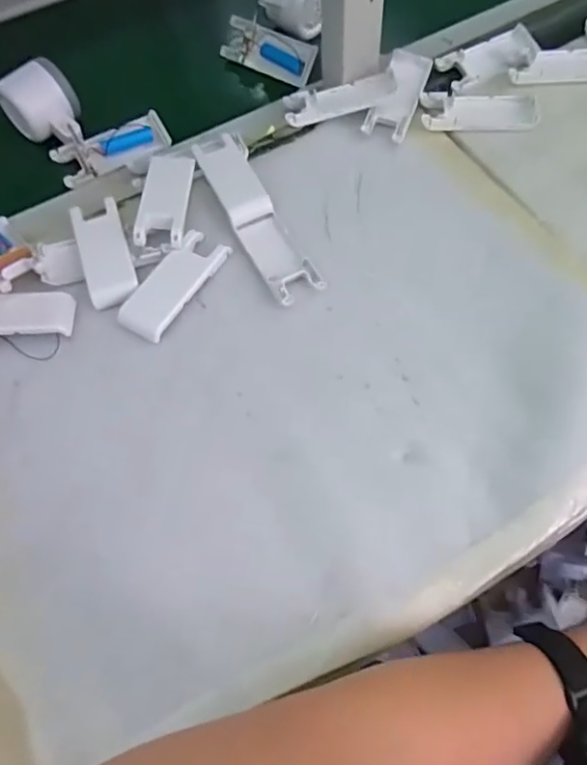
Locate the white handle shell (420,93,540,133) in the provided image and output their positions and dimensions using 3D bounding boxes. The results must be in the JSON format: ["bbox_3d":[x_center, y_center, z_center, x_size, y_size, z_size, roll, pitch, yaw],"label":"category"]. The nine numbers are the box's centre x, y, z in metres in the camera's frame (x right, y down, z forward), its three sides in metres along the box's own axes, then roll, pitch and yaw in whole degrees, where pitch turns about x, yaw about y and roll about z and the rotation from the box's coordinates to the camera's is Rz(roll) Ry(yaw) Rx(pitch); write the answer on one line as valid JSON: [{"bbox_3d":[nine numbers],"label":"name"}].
[{"bbox_3d":[0.171,-0.249,0.525,0.103,0.008,0.047,4,64,5],"label":"white handle shell"}]

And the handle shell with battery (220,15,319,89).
[{"bbox_3d":[-0.026,-0.333,0.576,0.099,0.022,0.039,29,114,14],"label":"handle shell with battery"}]

